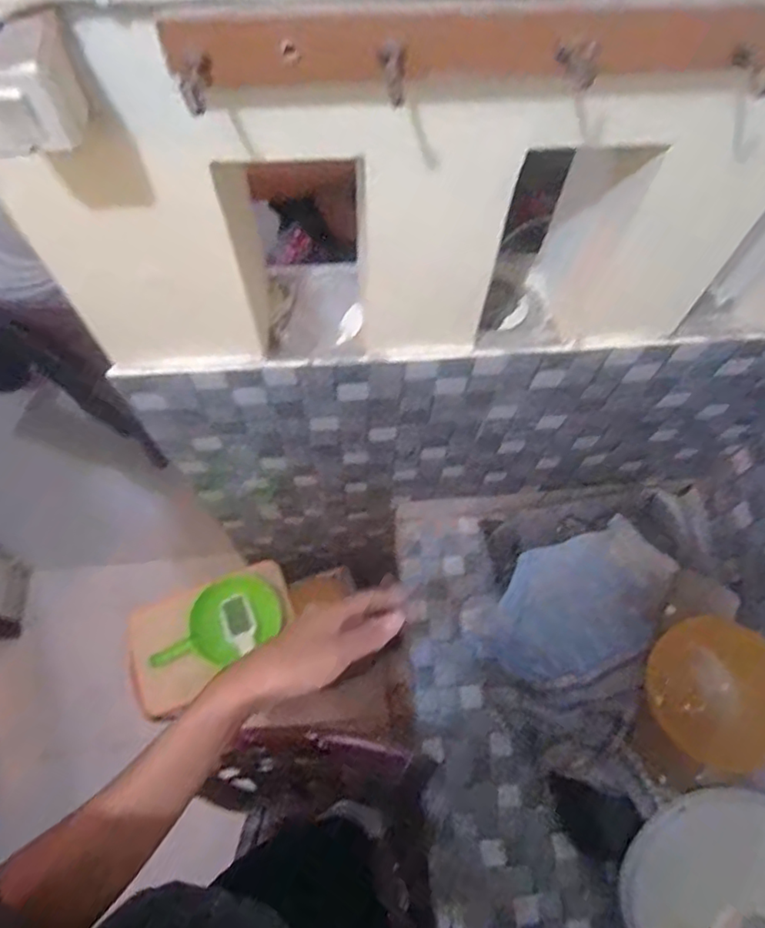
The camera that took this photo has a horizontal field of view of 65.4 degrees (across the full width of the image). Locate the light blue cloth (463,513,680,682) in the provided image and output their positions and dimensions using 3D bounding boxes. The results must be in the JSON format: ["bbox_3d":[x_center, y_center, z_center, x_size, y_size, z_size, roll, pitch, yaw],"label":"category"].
[{"bbox_3d":[0.347,0.256,1.081,0.380,0.069,0.230,-33,67,1],"label":"light blue cloth"}]

